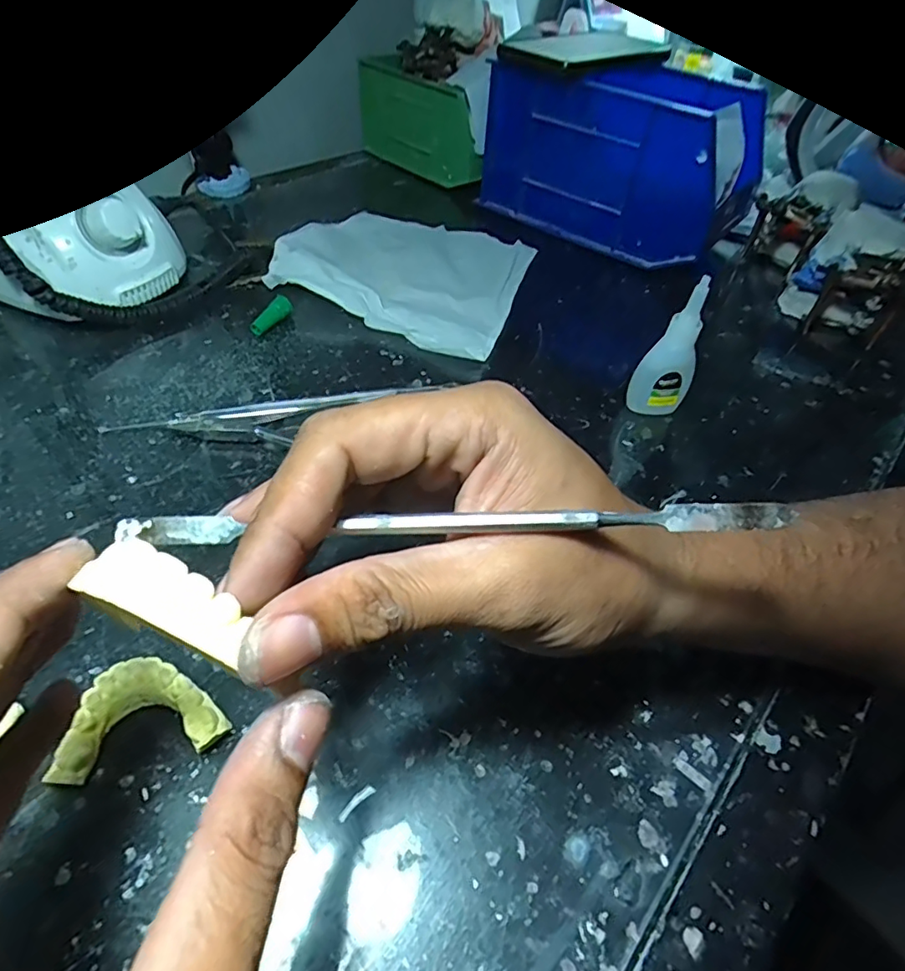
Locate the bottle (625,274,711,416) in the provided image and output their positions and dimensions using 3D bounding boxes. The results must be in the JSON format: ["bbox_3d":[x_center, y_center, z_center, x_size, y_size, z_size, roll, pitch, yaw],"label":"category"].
[{"bbox_3d":[0.127,-0.075,0.320,0.031,0.085,0.016,28,52,18],"label":"bottle"}]

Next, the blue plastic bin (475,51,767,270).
[{"bbox_3d":[0.153,-0.293,0.493,0.211,0.119,0.135,33,53,21],"label":"blue plastic bin"}]

